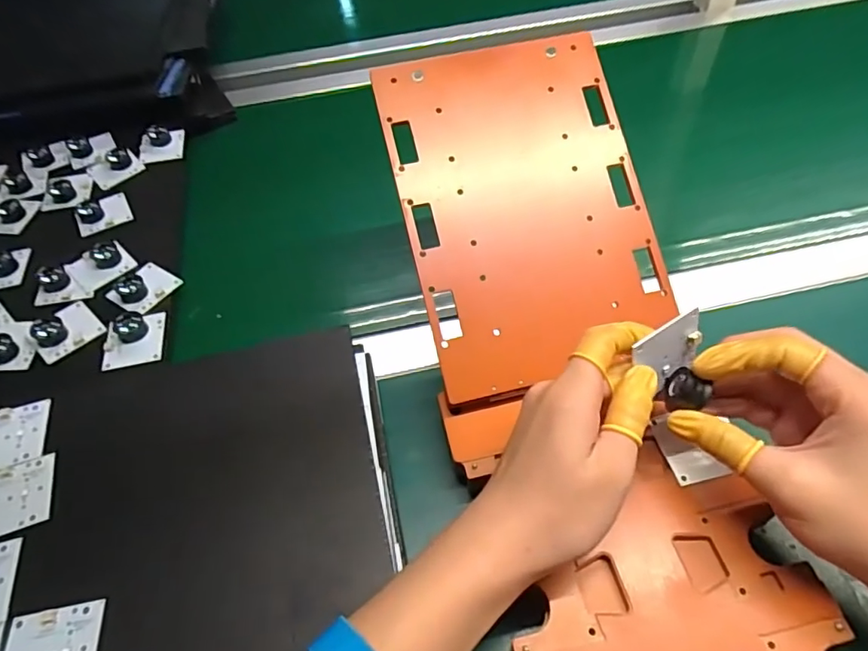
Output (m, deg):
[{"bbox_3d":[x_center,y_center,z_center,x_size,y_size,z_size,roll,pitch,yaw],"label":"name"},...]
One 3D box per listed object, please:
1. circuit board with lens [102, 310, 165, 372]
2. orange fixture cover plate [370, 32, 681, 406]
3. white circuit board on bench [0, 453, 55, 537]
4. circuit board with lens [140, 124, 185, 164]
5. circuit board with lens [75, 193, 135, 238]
[{"bbox_3d":[-0.240,0.009,0.416,0.044,0.015,0.048,-18,53,-8],"label":"circuit board with lens"},{"bbox_3d":[0.060,-0.080,0.349,0.157,0.004,0.227,-13,82,-5],"label":"orange fixture cover plate"},{"bbox_3d":[-0.254,0.105,0.315,0.047,0.009,0.047,-22,53,-11],"label":"white circuit board on bench"},{"bbox_3d":[-0.295,-0.198,0.567,0.044,0.028,0.045,-13,52,-5],"label":"circuit board with lens"},{"bbox_3d":[-0.322,-0.112,0.511,0.047,0.024,0.048,-28,55,-16],"label":"circuit board with lens"}]

